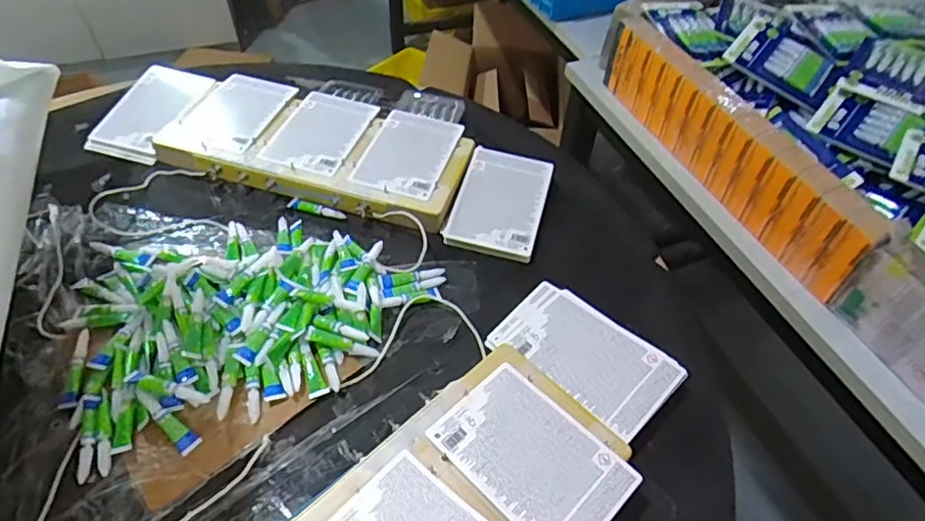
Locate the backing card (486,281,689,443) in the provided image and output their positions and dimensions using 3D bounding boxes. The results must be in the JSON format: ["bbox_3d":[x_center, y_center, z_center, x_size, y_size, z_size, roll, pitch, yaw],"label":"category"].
[{"bbox_3d":[0.134,0.099,0.629,0.189,0.010,0.113,32,57,30],"label":"backing card"}]

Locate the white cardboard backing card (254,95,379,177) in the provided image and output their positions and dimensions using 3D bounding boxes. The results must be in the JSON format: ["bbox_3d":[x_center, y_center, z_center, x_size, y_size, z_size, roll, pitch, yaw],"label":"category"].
[{"bbox_3d":[-0.203,-0.186,0.824,0.116,0.005,0.160,14,49,9],"label":"white cardboard backing card"}]

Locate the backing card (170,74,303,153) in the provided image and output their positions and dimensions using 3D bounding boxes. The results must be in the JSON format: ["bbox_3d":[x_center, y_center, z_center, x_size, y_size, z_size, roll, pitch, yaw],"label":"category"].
[{"bbox_3d":[-0.331,-0.220,0.843,0.118,0.006,0.171,15,50,10],"label":"backing card"}]

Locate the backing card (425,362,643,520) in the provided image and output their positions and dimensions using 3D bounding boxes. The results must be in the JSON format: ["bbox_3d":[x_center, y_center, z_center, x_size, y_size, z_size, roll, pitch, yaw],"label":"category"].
[{"bbox_3d":[0.064,0.180,0.529,0.114,0.006,0.168,-35,60,-29],"label":"backing card"}]

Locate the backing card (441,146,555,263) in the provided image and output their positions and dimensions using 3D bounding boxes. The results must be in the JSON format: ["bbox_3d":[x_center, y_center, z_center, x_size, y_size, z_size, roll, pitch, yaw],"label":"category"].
[{"bbox_3d":[0.054,-0.085,0.788,0.119,0.014,0.177,14,58,9],"label":"backing card"}]

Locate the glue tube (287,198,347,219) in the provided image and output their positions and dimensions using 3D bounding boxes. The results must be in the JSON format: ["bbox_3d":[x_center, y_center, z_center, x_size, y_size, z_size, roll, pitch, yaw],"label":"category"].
[{"bbox_3d":[-0.197,-0.069,0.770,0.083,0.012,0.013,17,51,9],"label":"glue tube"}]

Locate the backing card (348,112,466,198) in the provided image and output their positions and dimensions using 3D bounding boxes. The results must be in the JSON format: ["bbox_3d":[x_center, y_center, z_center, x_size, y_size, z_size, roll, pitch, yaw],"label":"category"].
[{"bbox_3d":[-0.074,-0.156,0.812,0.116,0.006,0.172,15,50,9],"label":"backing card"}]

